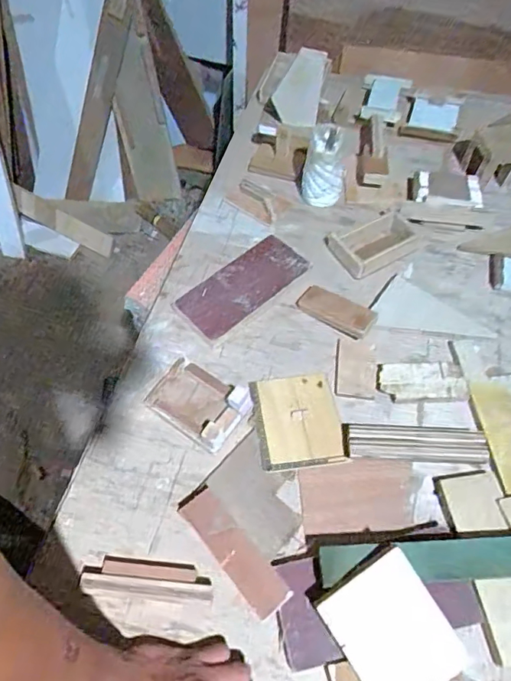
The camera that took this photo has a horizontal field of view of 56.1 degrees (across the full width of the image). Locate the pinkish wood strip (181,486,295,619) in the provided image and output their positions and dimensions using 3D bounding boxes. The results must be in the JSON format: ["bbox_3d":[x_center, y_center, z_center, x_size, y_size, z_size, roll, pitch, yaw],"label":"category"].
[{"bbox_3d":[-0.024,0.210,0.488,0.039,0.013,0.141,-41,62,-14],"label":"pinkish wood strip"}]

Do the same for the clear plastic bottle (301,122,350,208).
[{"bbox_3d":[0.108,-0.275,0.756,0.066,0.105,0.062,14,57,10],"label":"clear plastic bottle"}]

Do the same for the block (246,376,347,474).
[{"bbox_3d":[0.050,0.098,0.583,0.097,0.014,0.118,-7,56,-4],"label":"block"}]

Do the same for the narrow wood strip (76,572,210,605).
[{"bbox_3d":[-0.109,0.253,0.486,0.132,0.024,0.018,4,56,3],"label":"narrow wood strip"}]

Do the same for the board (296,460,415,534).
[{"bbox_3d":[0.114,0.175,0.539,0.125,0.004,0.073,-2,72,-3],"label":"board"}]

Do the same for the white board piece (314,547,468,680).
[{"bbox_3d":[0.125,0.268,0.438,0.095,0.011,0.121,-33,84,-3],"label":"white board piece"}]

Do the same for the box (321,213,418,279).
[{"bbox_3d":[0.181,-0.150,0.727,0.121,0.027,0.083,-22,59,-14],"label":"box"}]

